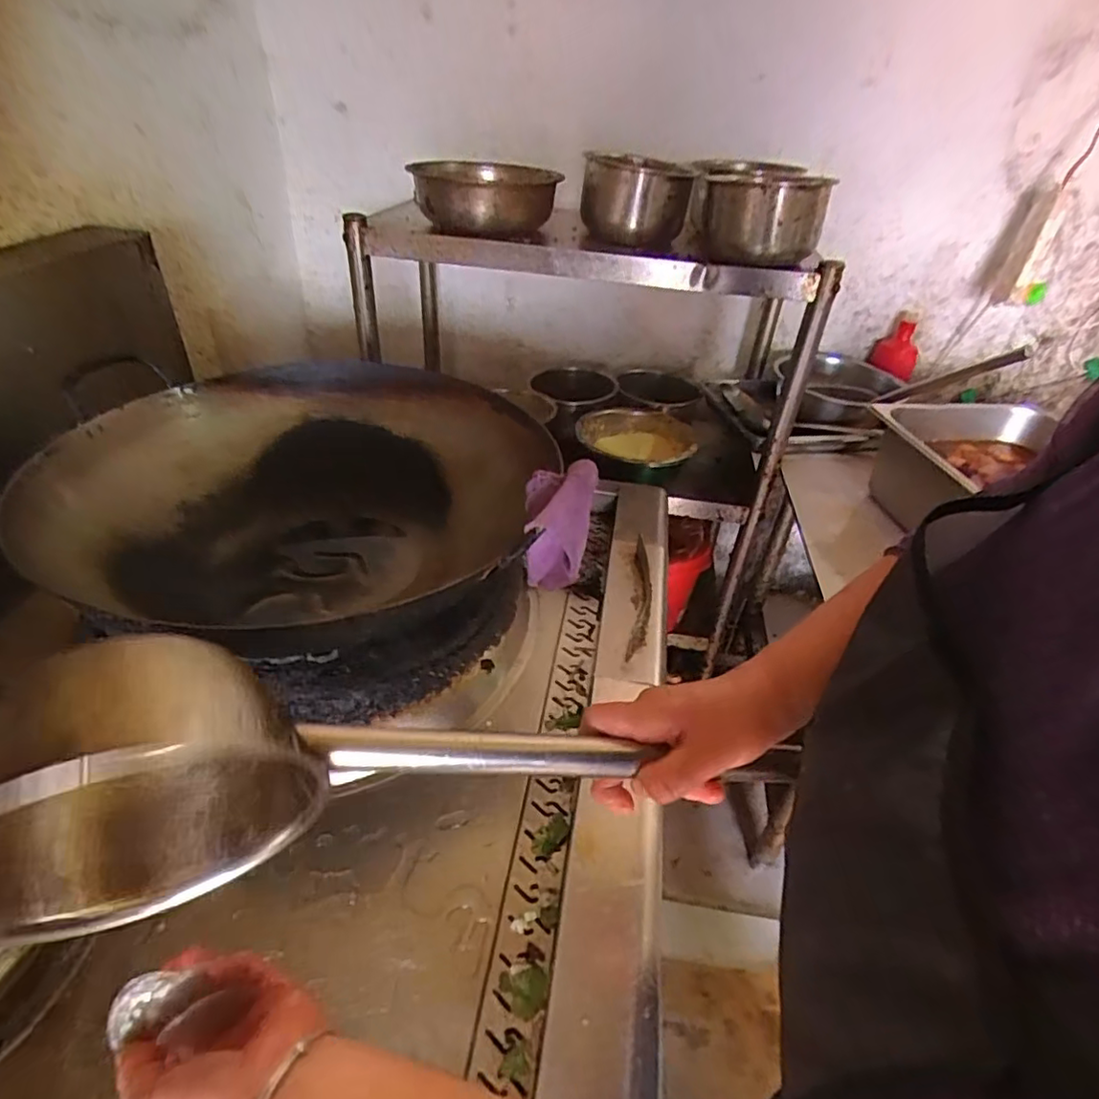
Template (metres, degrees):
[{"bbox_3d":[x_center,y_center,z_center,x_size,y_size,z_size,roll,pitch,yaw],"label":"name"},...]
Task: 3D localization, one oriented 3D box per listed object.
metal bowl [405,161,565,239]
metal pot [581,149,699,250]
[{"bbox_3d":[-0.106,-0.601,1.047,0.230,0.086,0.287,-2,37,-8],"label":"metal bowl"},{"bbox_3d":[0.144,-0.587,1.026,0.178,0.117,0.179,6,37,2],"label":"metal pot"}]

